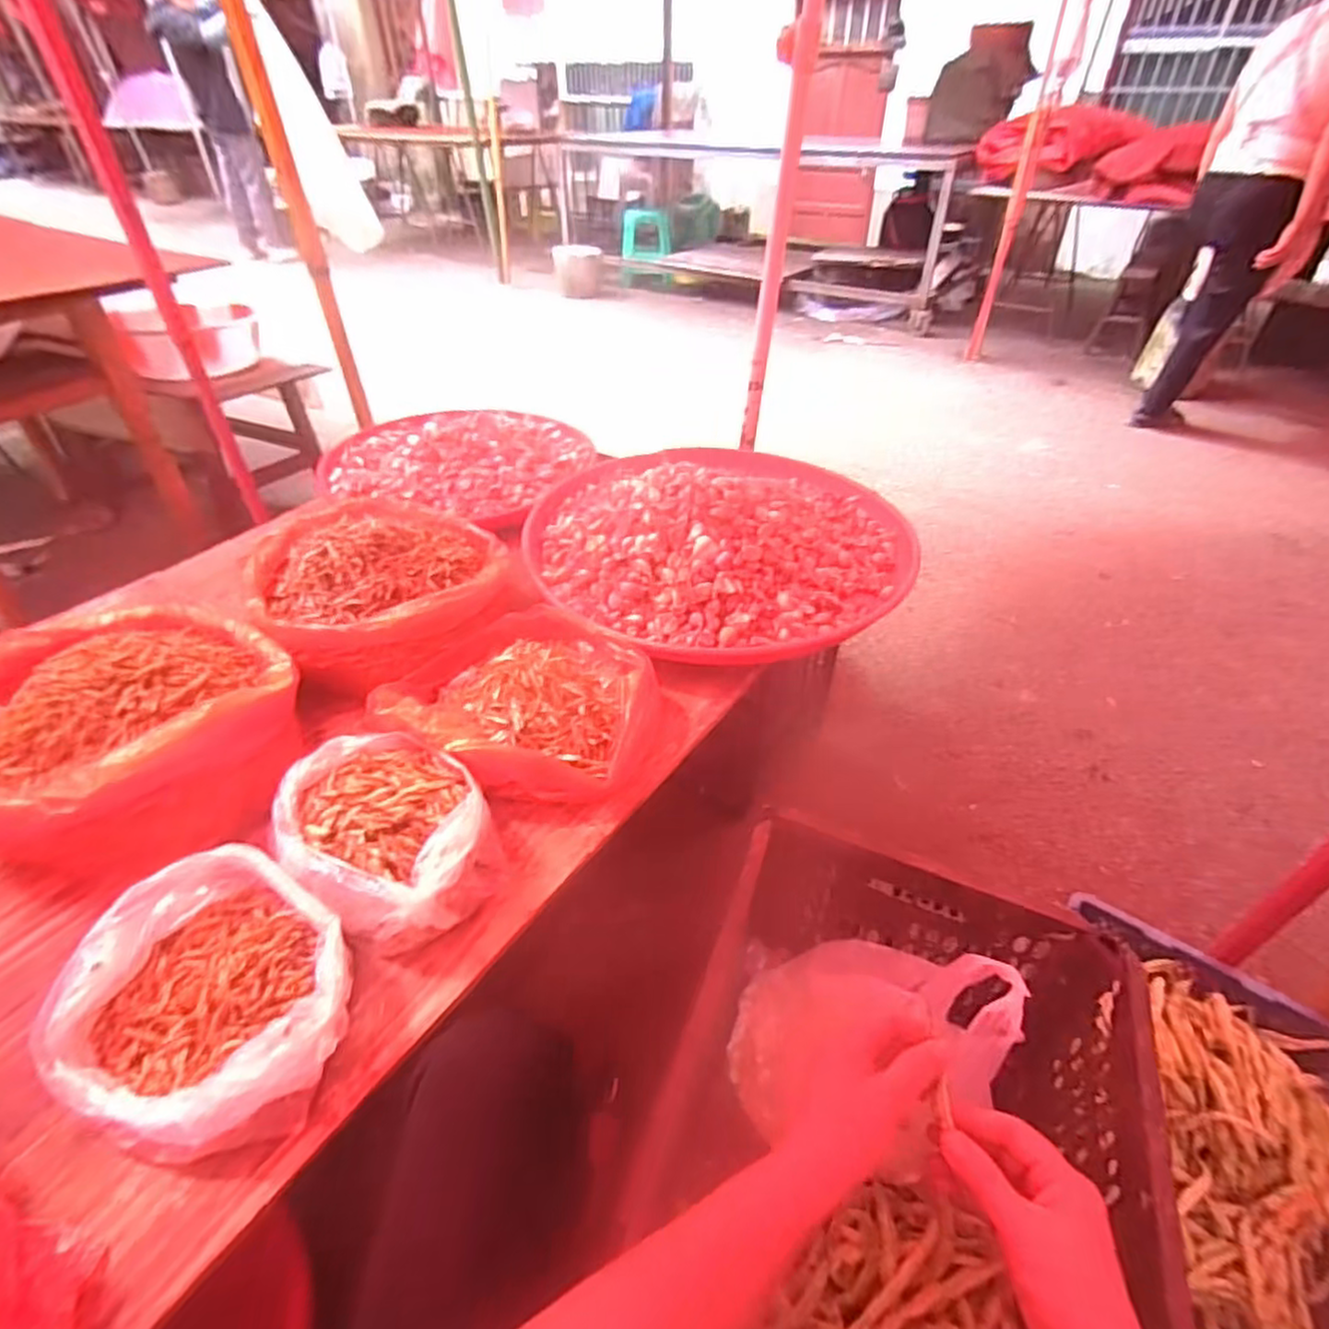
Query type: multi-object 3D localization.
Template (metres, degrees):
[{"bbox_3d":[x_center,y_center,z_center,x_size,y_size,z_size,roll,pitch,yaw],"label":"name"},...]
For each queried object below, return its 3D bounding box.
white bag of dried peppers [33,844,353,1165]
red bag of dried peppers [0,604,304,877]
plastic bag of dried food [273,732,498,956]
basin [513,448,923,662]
[{"bbox_3d":[-0.360,0.267,0.558,0.213,0.081,0.198,13,42,16],"label":"white bag of dried peppers"},{"bbox_3d":[-0.578,0.062,0.753,0.340,0.135,0.322,-9,41,-10],"label":"red bag of dried peppers"},{"bbox_3d":[-0.273,0.169,0.686,0.231,0.075,0.172,22,46,24],"label":"plastic bag of dried food"},{"bbox_3d":[0.081,-0.241,1.084,0.573,0.126,0.592,0,41,0],"label":"basin"}]

